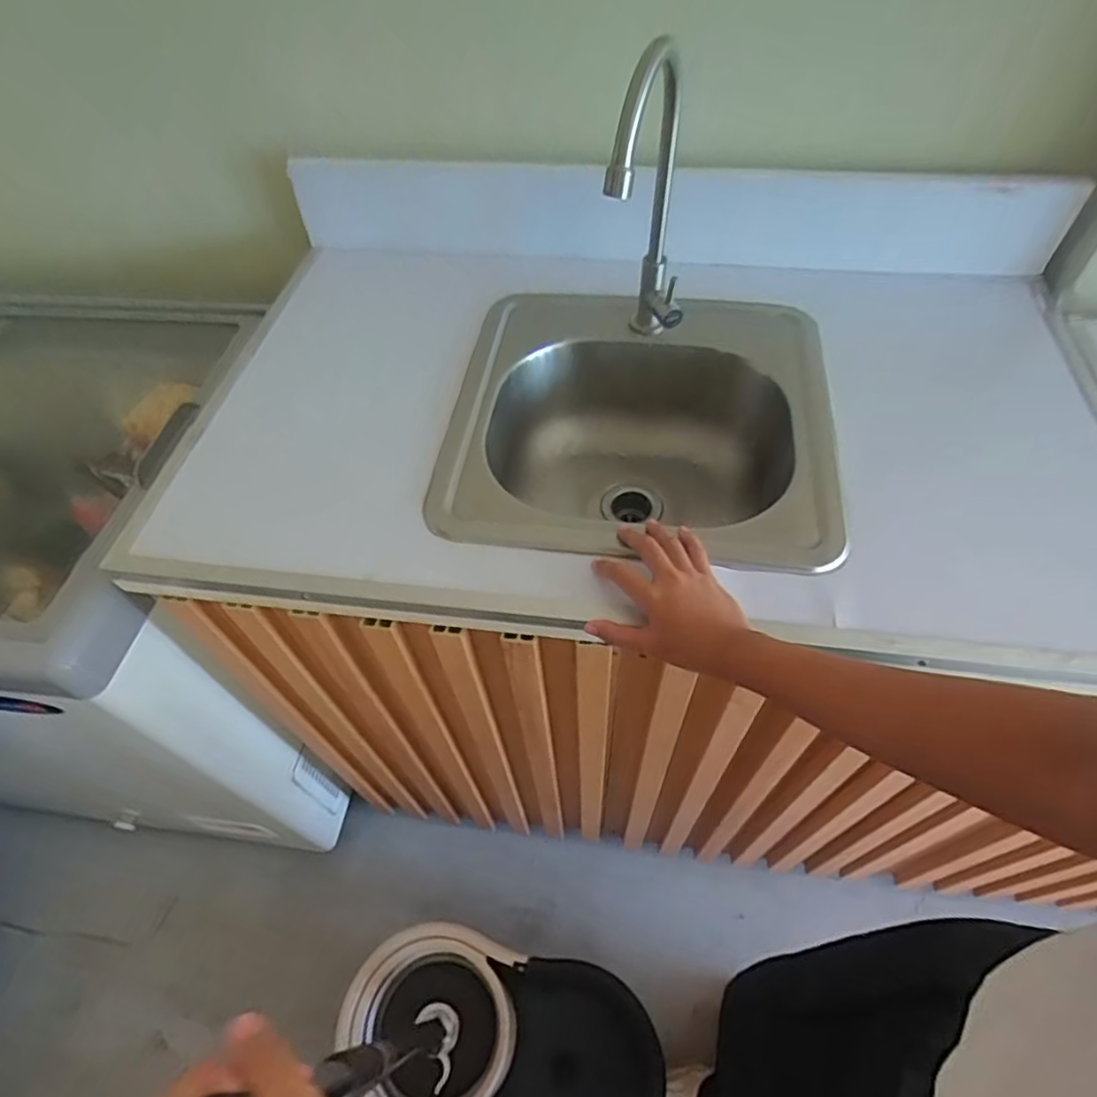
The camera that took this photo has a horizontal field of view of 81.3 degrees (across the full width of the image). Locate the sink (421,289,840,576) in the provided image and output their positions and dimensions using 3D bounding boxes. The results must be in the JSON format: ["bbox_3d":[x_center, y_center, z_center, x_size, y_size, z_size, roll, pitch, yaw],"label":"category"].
[{"bbox_3d":[0.090,-0.099,0.710,0.345,0.181,0.364,5,54,7],"label":"sink"}]

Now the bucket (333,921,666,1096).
[{"bbox_3d":[-0.053,0.748,0.944,0.419,0.251,0.264,11,55,11],"label":"bucket"}]

